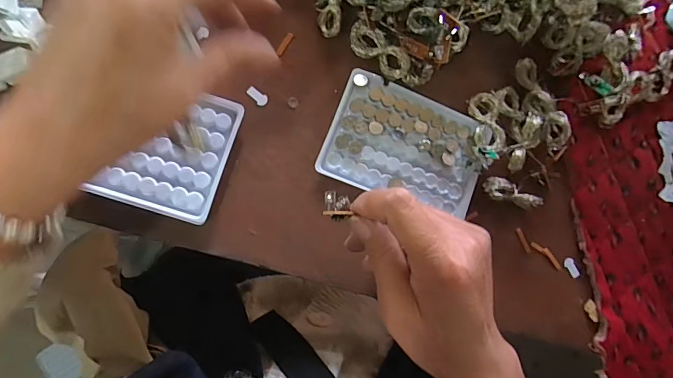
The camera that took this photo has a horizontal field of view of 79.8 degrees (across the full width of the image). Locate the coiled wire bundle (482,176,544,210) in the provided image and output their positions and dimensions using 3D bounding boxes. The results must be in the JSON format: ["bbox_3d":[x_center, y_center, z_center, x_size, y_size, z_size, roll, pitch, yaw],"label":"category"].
[{"bbox_3d":[0.144,0.004,0.333,0.049,0.017,0.016,21,82,-7],"label":"coiled wire bundle"}]

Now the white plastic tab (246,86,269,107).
[{"bbox_3d":[-0.063,-0.074,0.320,0.018,0.004,0.010,35,81,-5],"label":"white plastic tab"}]

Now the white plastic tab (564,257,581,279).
[{"bbox_3d":[0.206,0.069,0.352,0.009,0.004,0.018,-20,75,-8],"label":"white plastic tab"}]

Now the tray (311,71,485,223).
[{"bbox_3d":[0.059,-0.035,0.330,0.127,0.013,0.091,21,82,-7],"label":"tray"}]

